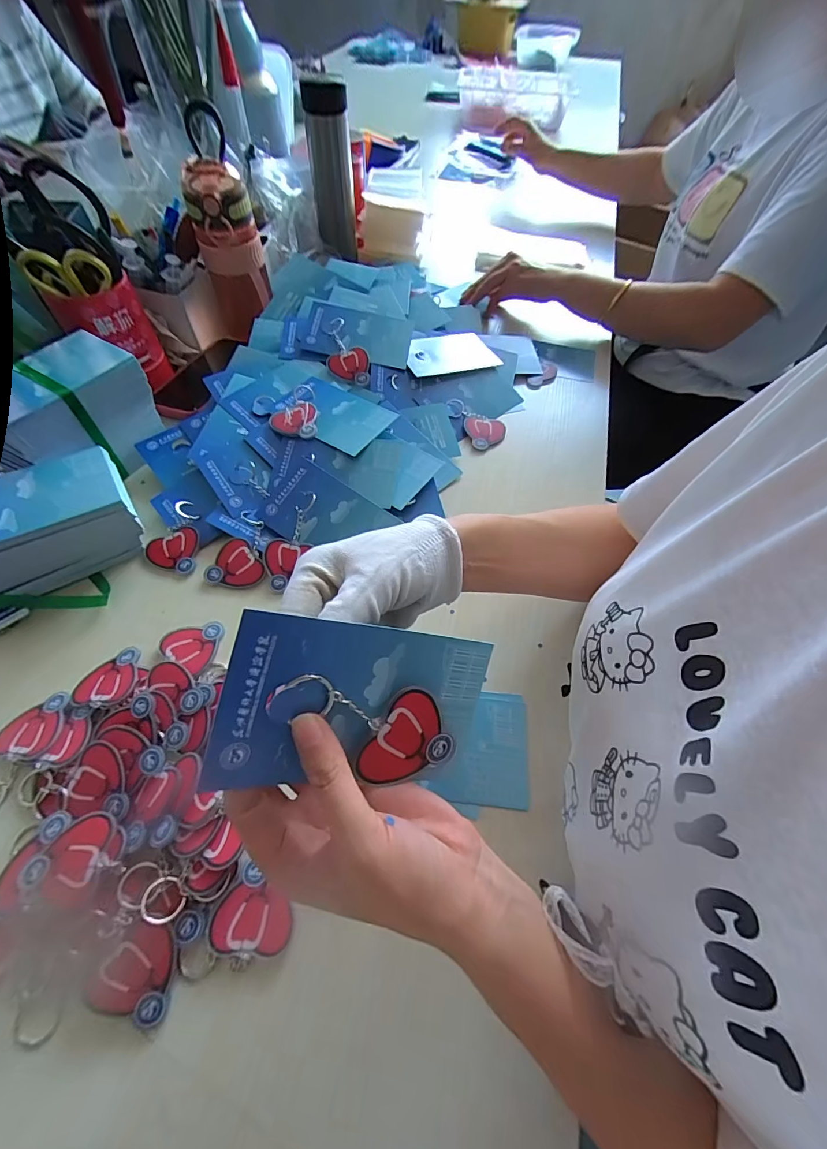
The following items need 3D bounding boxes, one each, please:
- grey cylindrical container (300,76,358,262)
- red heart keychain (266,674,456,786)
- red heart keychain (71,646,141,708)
[{"bbox_3d":[-0.137,-0.674,0.713,0.068,0.213,0.074,1,58,-2],"label":"grey cylindrical container"},{"bbox_3d":[-0.021,0.076,0.204,0.101,0.004,0.048,15,93,-29],"label":"red heart keychain"},{"bbox_3d":[-0.250,0.083,0.346,0.047,0.011,0.051,5,58,1],"label":"red heart keychain"}]

